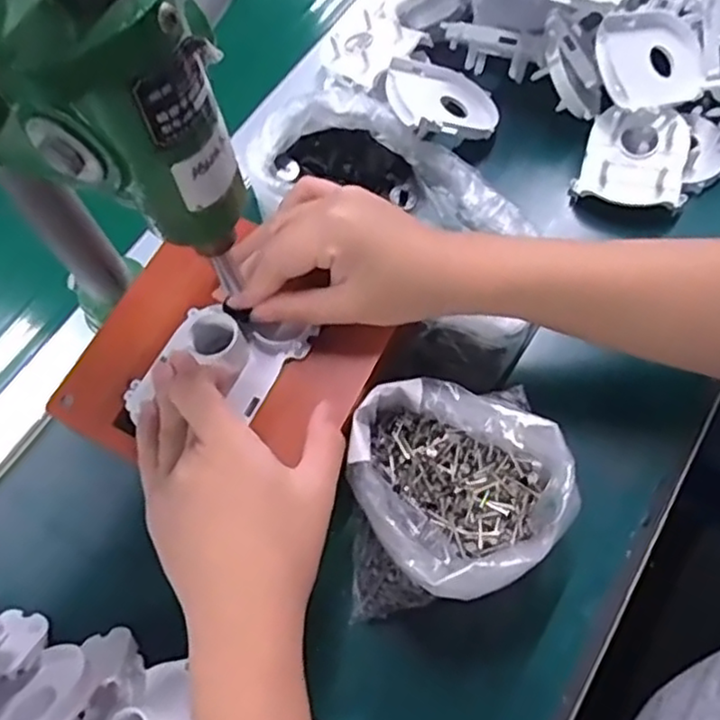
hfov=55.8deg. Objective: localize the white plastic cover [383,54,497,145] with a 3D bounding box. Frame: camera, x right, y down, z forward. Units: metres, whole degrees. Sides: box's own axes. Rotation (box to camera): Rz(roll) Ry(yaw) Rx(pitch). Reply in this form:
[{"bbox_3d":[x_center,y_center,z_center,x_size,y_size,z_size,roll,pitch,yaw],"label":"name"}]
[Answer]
[{"bbox_3d":[0.062,-0.188,0.493,0.084,0.016,0.072,-3,62,-23],"label":"white plastic cover"}]

